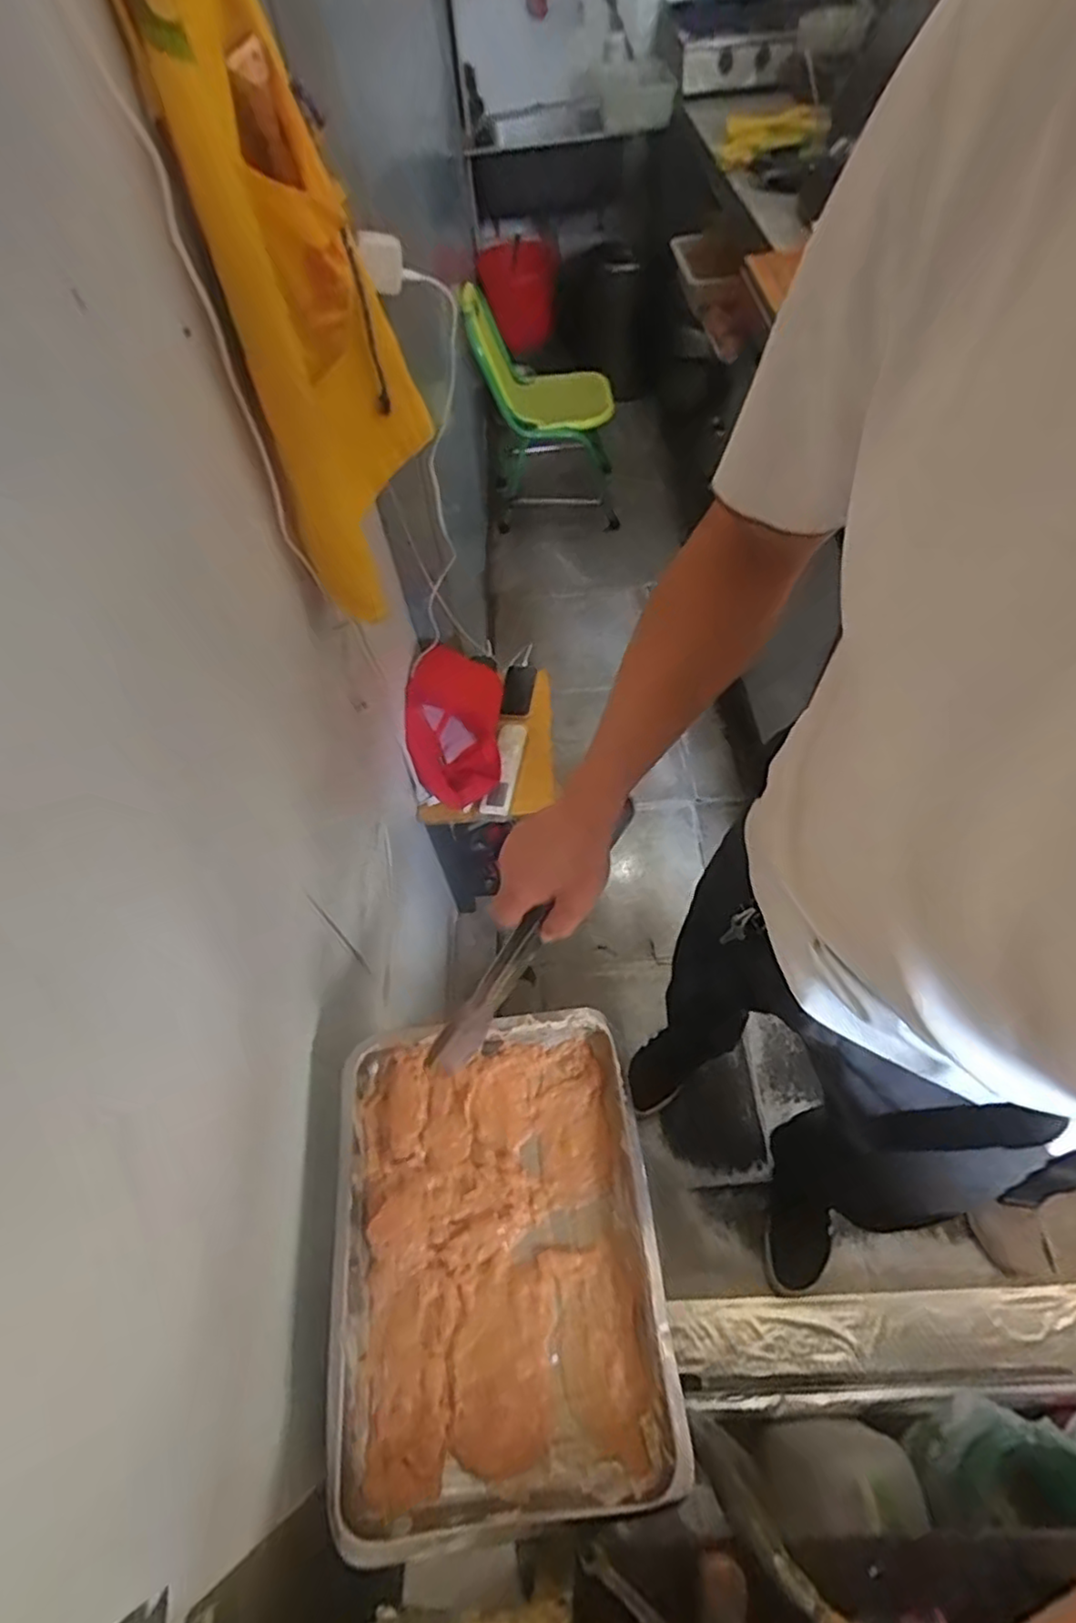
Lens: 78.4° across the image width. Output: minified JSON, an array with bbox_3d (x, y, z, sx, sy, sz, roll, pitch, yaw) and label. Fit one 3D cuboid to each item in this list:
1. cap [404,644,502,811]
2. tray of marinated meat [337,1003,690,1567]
[{"bbox_3d":[-0.152,-0.154,1.187,0.155,0.139,0.313,-4,57,2],"label":"cap"},{"bbox_3d":[-0.036,0.357,0.553,0.253,0.047,0.340,-8,57,-1],"label":"tray of marinated meat"}]

